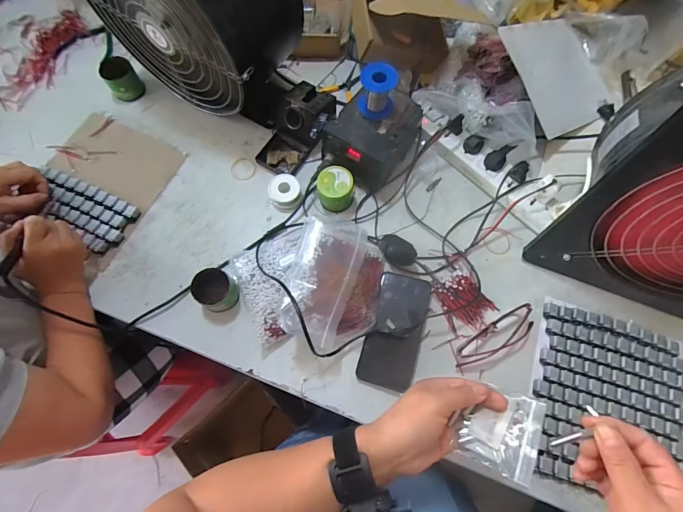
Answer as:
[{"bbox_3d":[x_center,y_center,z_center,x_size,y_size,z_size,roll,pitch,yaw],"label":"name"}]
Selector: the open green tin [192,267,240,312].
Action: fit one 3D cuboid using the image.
[{"bbox_3d":[-0.185,0.052,0.523,0.056,0.052,0.053,0,71,0],"label":"open green tin"}]

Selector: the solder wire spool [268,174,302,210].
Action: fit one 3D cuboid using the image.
[{"bbox_3d":[-0.095,-0.110,0.600,0.052,0.026,0.057,1,71,0],"label":"solder wire spool"}]

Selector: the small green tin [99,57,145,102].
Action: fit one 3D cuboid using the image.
[{"bbox_3d":[-0.407,-0.329,0.652,0.054,0.054,0.050,0,71,0],"label":"small green tin"}]

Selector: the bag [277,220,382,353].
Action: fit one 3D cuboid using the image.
[{"bbox_3d":[-0.006,0.045,0.507,0.125,0.098,0.171,11,71,3],"label":"bag"}]

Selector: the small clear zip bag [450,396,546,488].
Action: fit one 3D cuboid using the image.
[{"bbox_3d":[0.151,0.164,0.332,0.063,0.014,0.072,15,58,24],"label":"small clear zip bag"}]

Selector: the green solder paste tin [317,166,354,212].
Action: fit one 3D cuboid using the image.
[{"bbox_3d":[-0.009,-0.112,0.585,0.057,0.053,0.057,3,71,1],"label":"green solder paste tin"}]

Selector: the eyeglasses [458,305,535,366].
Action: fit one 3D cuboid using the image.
[{"bbox_3d":[0.229,0.121,0.519,0.136,0.030,0.043,-28,73,-10],"label":"eyeglasses"}]

